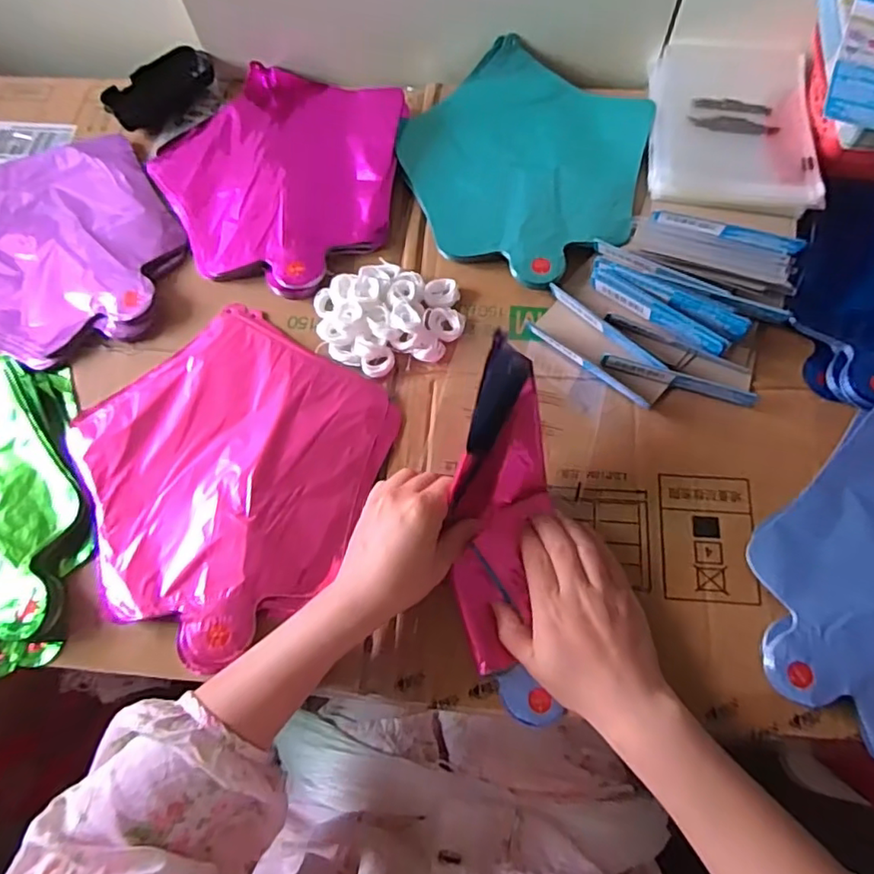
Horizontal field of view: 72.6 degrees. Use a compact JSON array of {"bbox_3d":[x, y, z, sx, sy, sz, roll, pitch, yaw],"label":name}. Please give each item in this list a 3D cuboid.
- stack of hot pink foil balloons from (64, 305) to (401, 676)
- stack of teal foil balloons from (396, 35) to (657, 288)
[{"bbox_3d":[-0.163,0.020,0.443,0.223,0.015,0.227,31,73,13],"label":"stack of hot pink foil balloons"},{"bbox_3d":[0.075,-0.254,0.532,0.208,0.018,0.252,13,70,7],"label":"stack of teal foil balloons"}]

